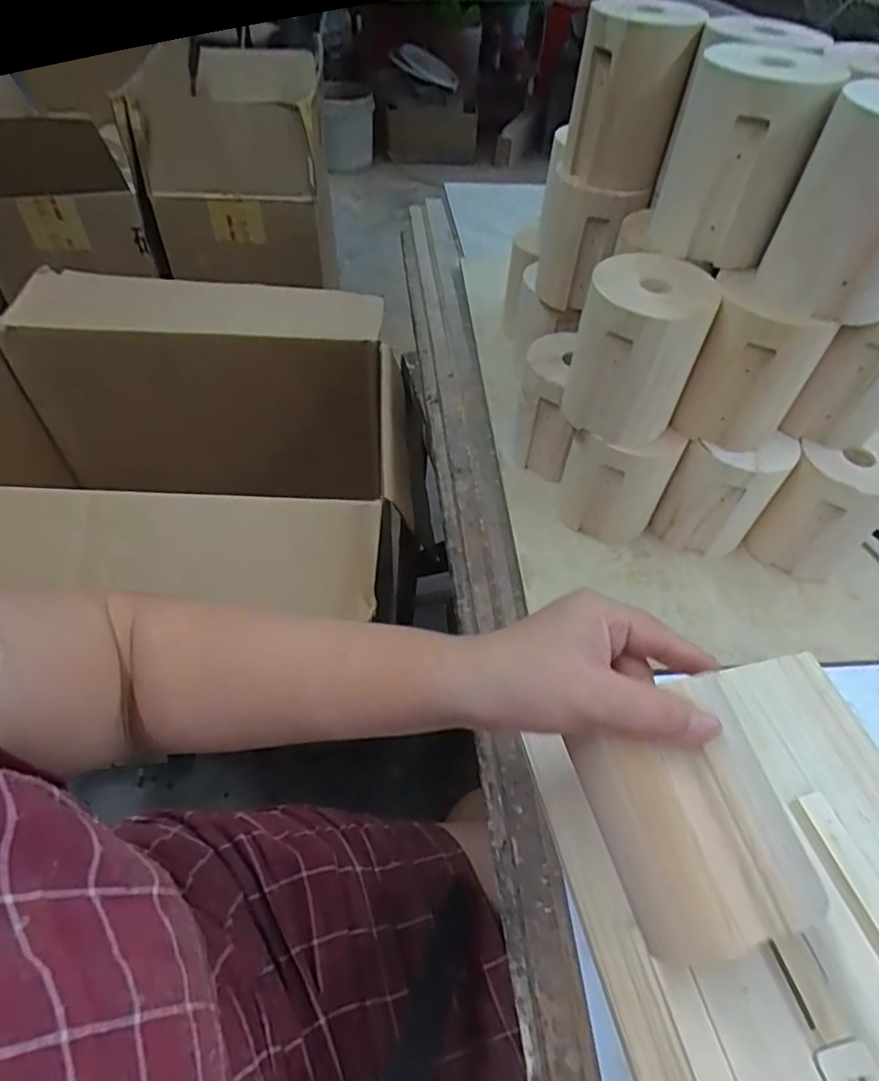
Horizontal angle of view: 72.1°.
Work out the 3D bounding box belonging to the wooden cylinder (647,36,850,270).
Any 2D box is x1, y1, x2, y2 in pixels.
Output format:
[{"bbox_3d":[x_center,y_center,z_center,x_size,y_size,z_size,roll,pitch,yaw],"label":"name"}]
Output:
[{"bbox_3d":[0.185,-0.241,0.380,0.075,0.100,0.074,17,53,10],"label":"wooden cylinder"}]

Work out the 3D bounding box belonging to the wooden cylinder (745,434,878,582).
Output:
[{"bbox_3d":[0.300,-0.025,0.470,0.072,0.101,0.066,30,56,19],"label":"wooden cylinder"}]

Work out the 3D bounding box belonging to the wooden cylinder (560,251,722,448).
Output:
[{"bbox_3d":[0.135,-0.129,0.412,0.077,0.103,0.076,24,54,14],"label":"wooden cylinder"}]

